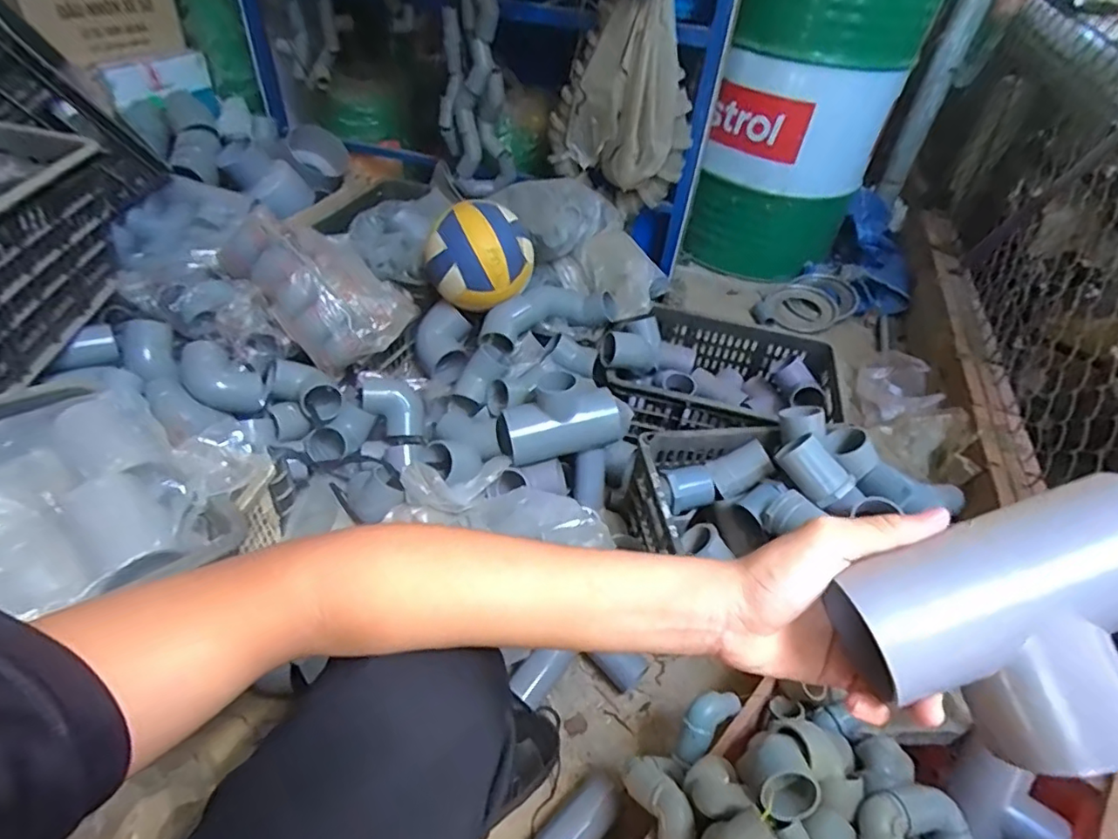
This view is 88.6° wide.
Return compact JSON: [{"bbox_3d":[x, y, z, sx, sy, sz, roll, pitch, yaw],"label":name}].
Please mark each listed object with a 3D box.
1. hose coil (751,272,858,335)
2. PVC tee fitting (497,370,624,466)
[{"bbox_3d":[0.743,-0.347,1.707,0.324,0.057,0.214,-30,54,-31],"label":"hose coil"},{"bbox_3d":[0.003,-0.010,0.947,0.204,0.127,0.080,-15,47,-19],"label":"PVC tee fitting"}]

